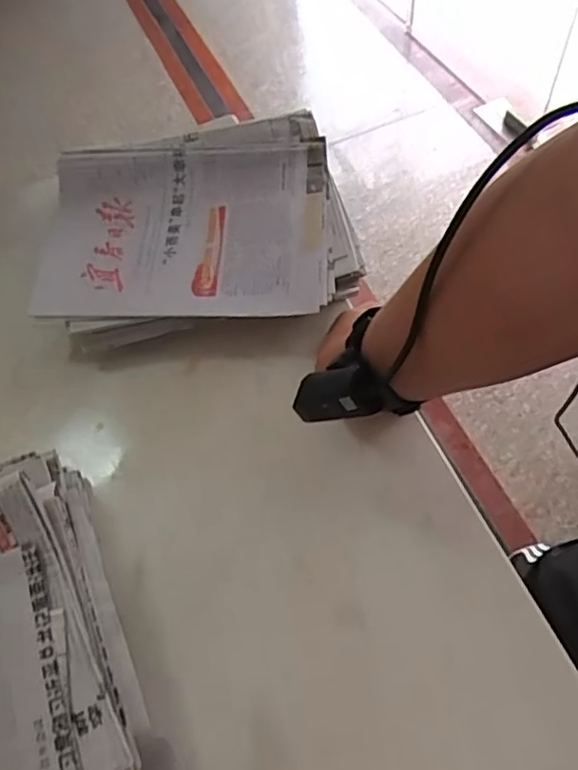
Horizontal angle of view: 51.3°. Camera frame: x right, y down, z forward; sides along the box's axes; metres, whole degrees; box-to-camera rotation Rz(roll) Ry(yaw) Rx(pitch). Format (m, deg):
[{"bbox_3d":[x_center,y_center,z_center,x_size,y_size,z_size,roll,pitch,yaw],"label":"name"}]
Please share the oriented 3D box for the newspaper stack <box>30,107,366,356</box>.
[{"bbox_3d":[-0.090,-0.156,0.622,0.295,0.069,0.233,-5,65,-1],"label":"newspaper stack"}]

